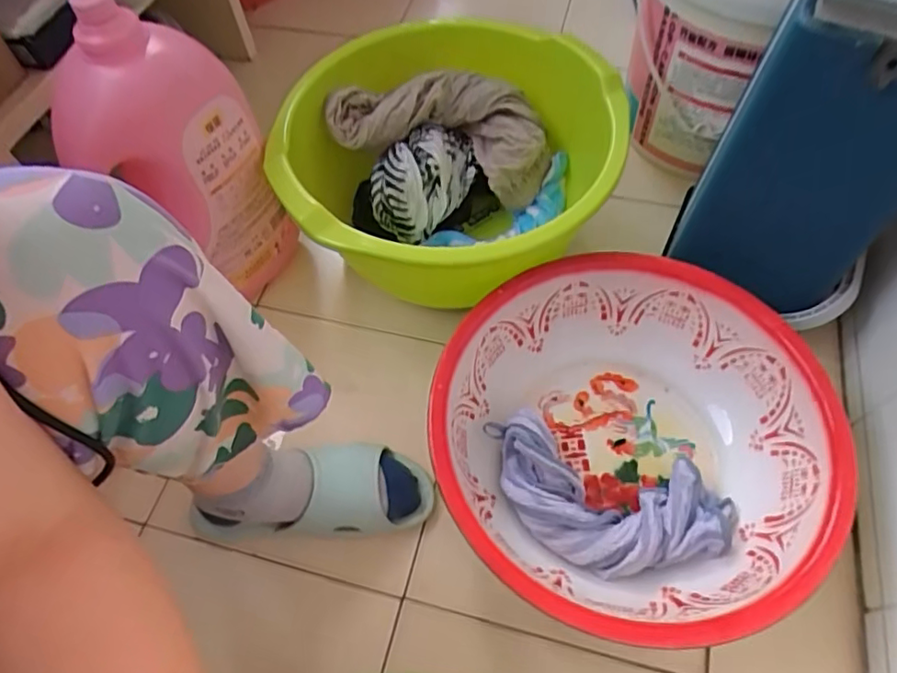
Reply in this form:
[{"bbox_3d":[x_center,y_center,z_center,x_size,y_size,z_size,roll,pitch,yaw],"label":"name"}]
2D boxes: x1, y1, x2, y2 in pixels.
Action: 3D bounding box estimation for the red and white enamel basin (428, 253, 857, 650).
[{"bbox_3d":[0.178,0.106,0.607,0.368,0.127,0.362,-2,59,3],"label":"red and white enamel basin"}]

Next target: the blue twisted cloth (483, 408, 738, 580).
[{"bbox_3d":[0.159,0.166,0.600,0.253,0.066,0.134,12,60,11],"label":"blue twisted cloth"}]

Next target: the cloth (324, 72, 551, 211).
[{"bbox_3d":[-0.009,-0.267,0.775,0.279,0.107,0.116,9,60,9],"label":"cloth"}]

